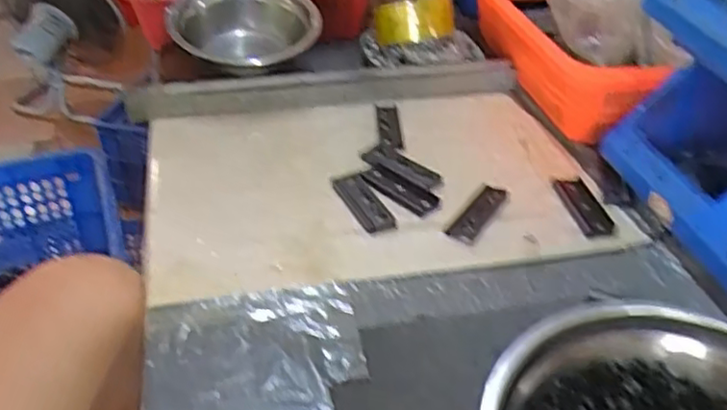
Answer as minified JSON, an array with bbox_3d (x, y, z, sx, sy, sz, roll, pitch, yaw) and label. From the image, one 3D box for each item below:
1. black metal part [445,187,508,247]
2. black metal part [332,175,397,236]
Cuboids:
[{"bbox_3d":[0.107,0.008,0.617,0.028,0.004,0.082,26,48,25],"label":"black metal part"},{"bbox_3d":[0.001,-0.001,0.619,0.028,0.012,0.079,-17,40,-22],"label":"black metal part"}]

